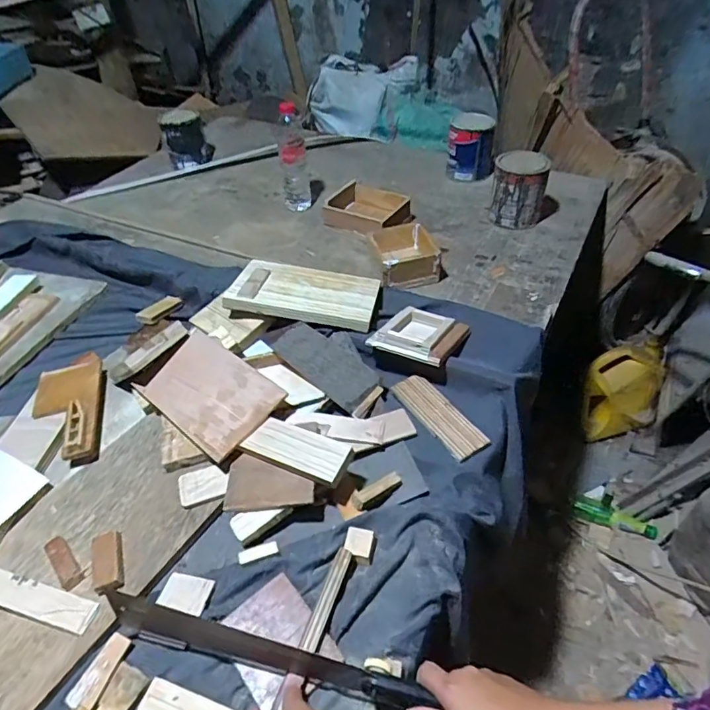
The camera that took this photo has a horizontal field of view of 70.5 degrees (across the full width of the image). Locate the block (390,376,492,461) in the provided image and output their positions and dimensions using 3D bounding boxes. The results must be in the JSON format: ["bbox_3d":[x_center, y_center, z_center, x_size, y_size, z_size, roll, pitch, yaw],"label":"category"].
[{"bbox_3d":[0.114,0.083,0.698,0.049,0.017,0.154,-29,48,-21],"label":"block"}]

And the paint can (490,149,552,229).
[{"bbox_3d":[0.345,-0.347,1.061,0.106,0.139,0.106,-4,44,4],"label":"paint can"}]

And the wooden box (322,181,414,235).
[{"bbox_3d":[0.024,-0.312,1.090,0.172,0.056,0.144,23,51,27],"label":"wooden box"}]

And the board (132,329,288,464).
[{"bbox_3d":[-0.200,0.049,0.686,0.191,0.013,0.124,31,67,30],"label":"board"}]

